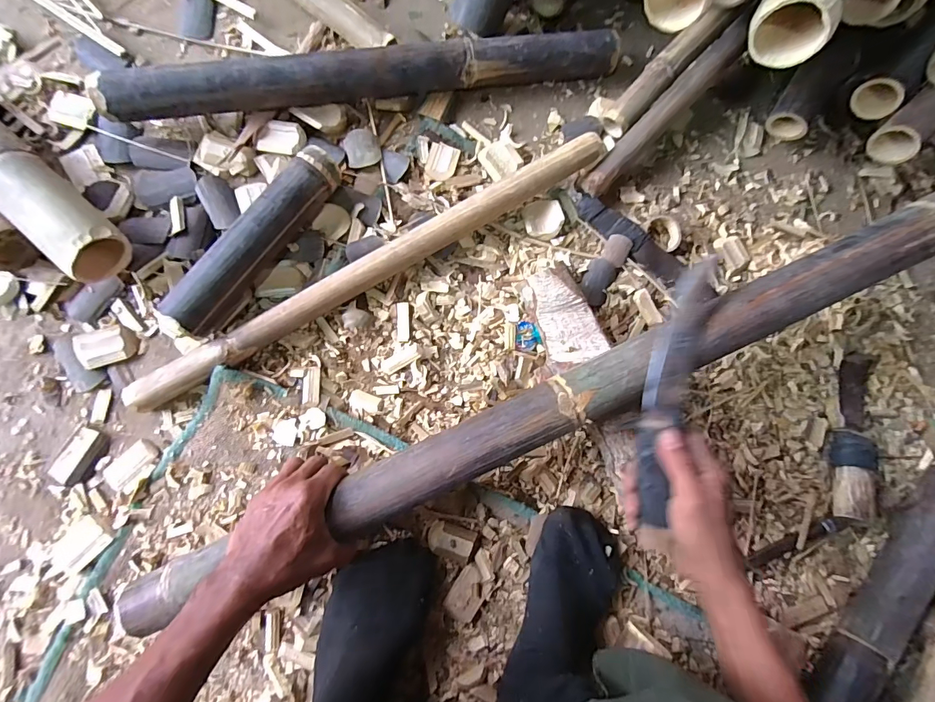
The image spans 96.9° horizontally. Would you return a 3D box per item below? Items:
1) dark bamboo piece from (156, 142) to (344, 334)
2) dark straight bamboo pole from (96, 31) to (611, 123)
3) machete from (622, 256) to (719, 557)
[{"bbox_3d":[-0.251,-0.134,0.500,0.052,0.056,0.253,36,80,0],"label":"dark bamboo piece"},{"bbox_3d":[-0.111,-0.363,0.540,0.657,0.075,0.054,-12,83,-7],"label":"dark straight bamboo pole"},{"bbox_3d":[0.203,0.036,0.417,0.044,0.020,0.261,16,85,-3],"label":"machete"}]

